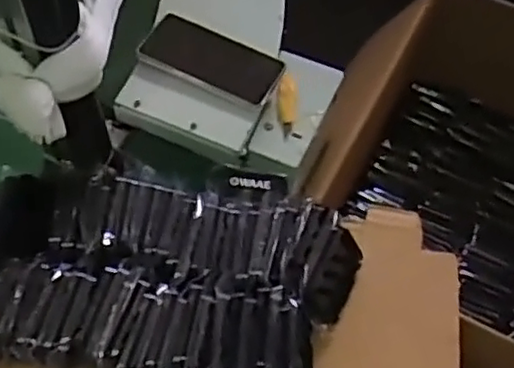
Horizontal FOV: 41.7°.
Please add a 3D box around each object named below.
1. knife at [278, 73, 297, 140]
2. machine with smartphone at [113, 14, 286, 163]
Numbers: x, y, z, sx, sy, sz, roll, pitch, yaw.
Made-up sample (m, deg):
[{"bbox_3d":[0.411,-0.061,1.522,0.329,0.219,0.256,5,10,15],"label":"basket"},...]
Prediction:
[{"bbox_3d":[0.036,-0.092,0.788,0.020,0.014,0.082,2,60,-3],"label":"knife"},{"bbox_3d":[-0.062,-0.115,0.776,0.154,0.045,0.155,20,61,7],"label":"machine with smartphone"}]

